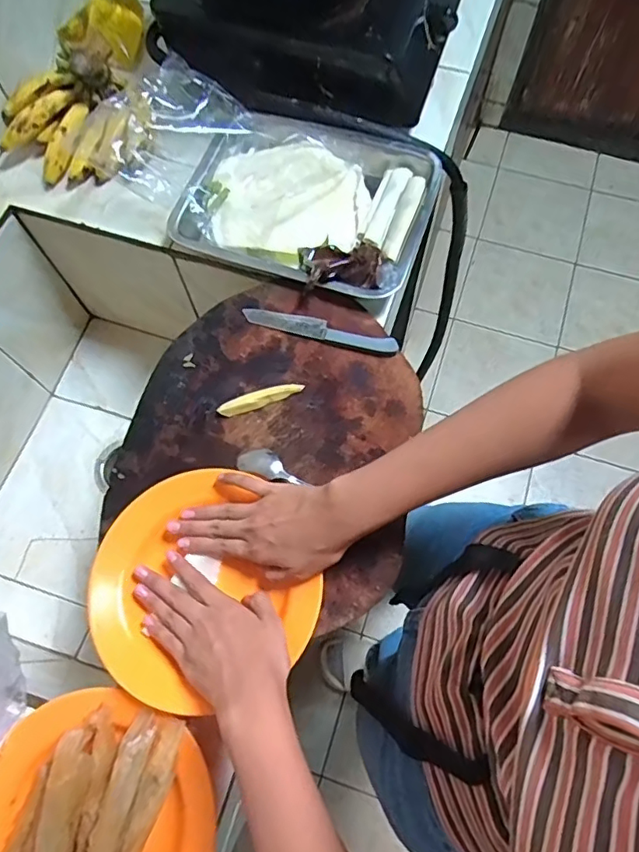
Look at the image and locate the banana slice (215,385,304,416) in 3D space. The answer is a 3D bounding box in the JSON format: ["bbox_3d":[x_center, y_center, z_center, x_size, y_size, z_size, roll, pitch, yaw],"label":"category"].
[{"bbox_3d":[-0.064,-0.030,0.599,0.093,0.013,0.016,-20,69,-7],"label":"banana slice"}]

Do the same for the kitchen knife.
[{"bbox_3d":[0.001,-0.113,0.630,0.180,0.011,0.023,14,69,6],"label":"kitchen knife"}]

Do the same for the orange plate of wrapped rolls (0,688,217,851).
[{"bbox_3d":[-0.196,0.336,0.449,0.205,0.067,0.201,0,68,0],"label":"orange plate of wrapped rolls"}]

